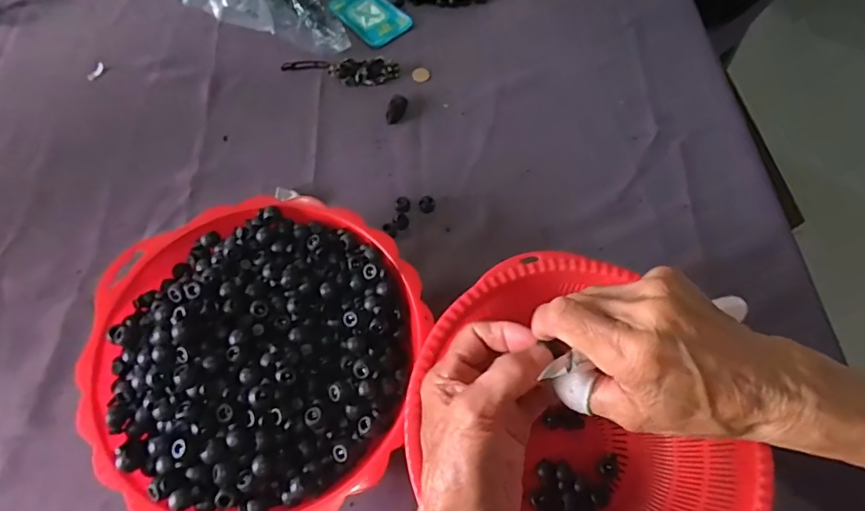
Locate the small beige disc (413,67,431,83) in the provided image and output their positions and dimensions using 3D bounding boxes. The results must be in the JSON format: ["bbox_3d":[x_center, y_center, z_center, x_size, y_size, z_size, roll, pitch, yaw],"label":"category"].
[{"bbox_3d":[-0.012,-0.209,0.578,0.020,0.004,0.020,1,66,-2],"label":"small beige disc"}]

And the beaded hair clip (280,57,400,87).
[{"bbox_3d":[-0.105,-0.211,0.565,0.131,0.020,0.029,7,66,1],"label":"beaded hair clip"}]

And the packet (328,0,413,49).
[{"bbox_3d":[-0.076,-0.294,0.614,0.065,0.009,0.093,-40,74,-18],"label":"packet"}]

